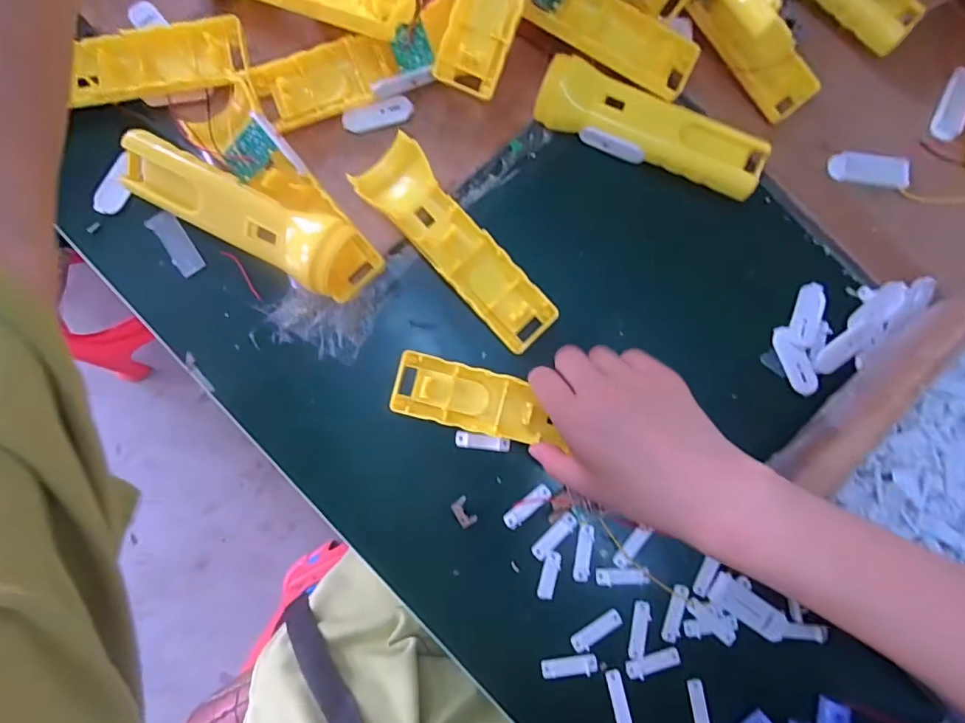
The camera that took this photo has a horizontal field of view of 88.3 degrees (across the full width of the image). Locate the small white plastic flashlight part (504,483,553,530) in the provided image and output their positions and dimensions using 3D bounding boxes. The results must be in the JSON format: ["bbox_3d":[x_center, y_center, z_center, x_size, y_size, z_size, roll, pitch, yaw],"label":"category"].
[{"bbox_3d":[0.031,0.100,0.343,0.038,0.004,0.013,-41,88,-5],"label":"small white plastic flashlight part"}]

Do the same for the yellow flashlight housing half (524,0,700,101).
[{"bbox_3d":[0.091,-0.225,0.340,0.115,0.019,0.045,25,85,0],"label":"yellow flashlight housing half"}]

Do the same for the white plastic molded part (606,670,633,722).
[{"bbox_3d":[0.092,0.227,0.331,0.011,0.004,0.039,-11,74,-3],"label":"white plastic molded part"}]

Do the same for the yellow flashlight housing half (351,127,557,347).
[{"bbox_3d":[-0.016,-0.076,0.343,0.047,0.035,0.157,-42,88,-5],"label":"yellow flashlight housing half"}]

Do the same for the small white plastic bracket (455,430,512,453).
[{"bbox_3d":[0.000,0.056,0.345,0.037,0.005,0.011,8,85,-1],"label":"small white plastic bracket"}]

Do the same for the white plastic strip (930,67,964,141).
[{"bbox_3d":[0.363,-0.196,0.381,0.021,0.004,0.055,22,91,14],"label":"white plastic strip"}]

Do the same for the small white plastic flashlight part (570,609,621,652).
[{"bbox_3d":[0.078,0.184,0.339,0.037,0.004,0.013,-34,87,-4],"label":"small white plastic flashlight part"}]

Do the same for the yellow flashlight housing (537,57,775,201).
[{"bbox_3d":[0.119,-0.164,0.354,0.163,0.029,0.041,22,85,0],"label":"yellow flashlight housing"}]

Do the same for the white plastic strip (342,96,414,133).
[{"bbox_3d":[-0.074,-0.175,0.353,0.049,0.005,0.016,-16,86,-3],"label":"white plastic strip"}]

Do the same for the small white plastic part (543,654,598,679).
[{"bbox_3d":[0.059,0.206,0.334,0.037,0.004,0.012,-6,85,-3],"label":"small white plastic part"}]

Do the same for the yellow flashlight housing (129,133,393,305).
[{"bbox_3d":[-0.153,-0.094,0.330,0.179,0.045,0.044,28,85,0],"label":"yellow flashlight housing"}]

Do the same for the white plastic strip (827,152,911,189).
[{"bbox_3d":[0.285,-0.141,0.366,0.057,0.006,0.022,9,85,-1],"label":"white plastic strip"}]

